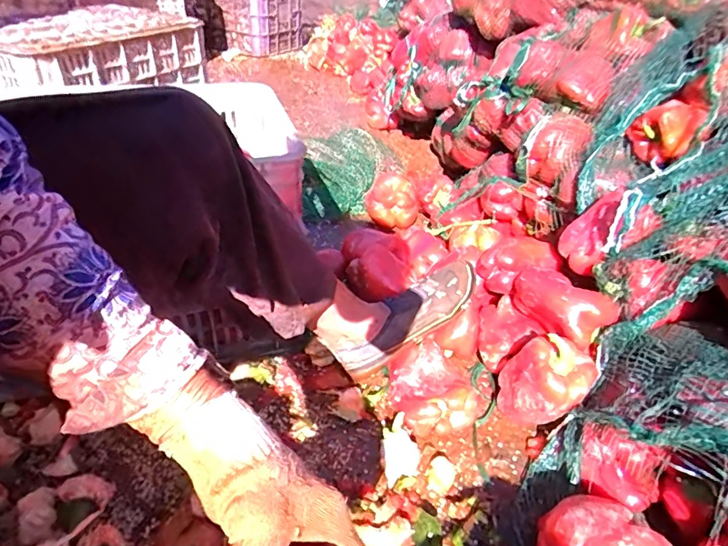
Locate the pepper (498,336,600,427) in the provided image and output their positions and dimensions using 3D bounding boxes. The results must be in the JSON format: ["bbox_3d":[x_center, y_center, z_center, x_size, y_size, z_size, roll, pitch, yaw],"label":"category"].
[{"bbox_3d":[0.219,0.135,0.594,0.102,0.108,0.078,24,39,24],"label":"pepper"}]

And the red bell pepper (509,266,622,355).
[{"bbox_3d":[0.254,0.044,0.639,0.065,0.065,0.134,-21,43,-32],"label":"red bell pepper"}]

